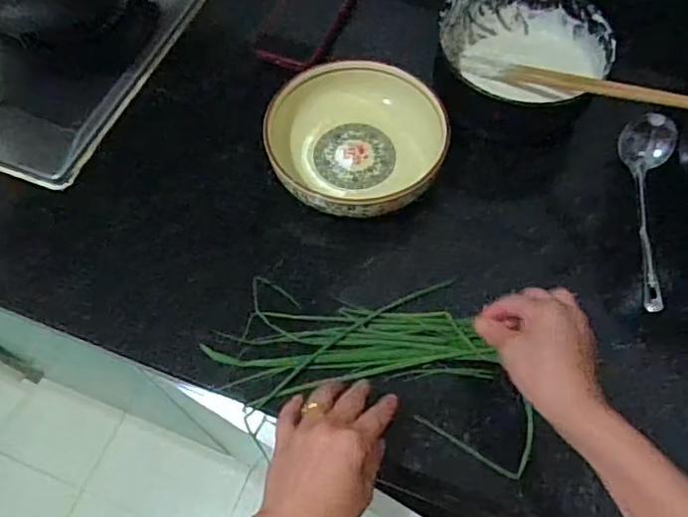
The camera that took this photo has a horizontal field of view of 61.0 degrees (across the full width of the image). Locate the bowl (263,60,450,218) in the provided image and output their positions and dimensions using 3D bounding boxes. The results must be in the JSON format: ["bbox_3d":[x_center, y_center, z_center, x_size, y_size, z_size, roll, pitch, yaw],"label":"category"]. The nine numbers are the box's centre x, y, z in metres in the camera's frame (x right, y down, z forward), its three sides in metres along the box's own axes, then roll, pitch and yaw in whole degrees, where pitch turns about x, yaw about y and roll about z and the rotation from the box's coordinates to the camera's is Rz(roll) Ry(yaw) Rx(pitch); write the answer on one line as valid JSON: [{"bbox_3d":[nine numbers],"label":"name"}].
[{"bbox_3d":[0.010,-0.107,0.573,0.170,0.070,0.150,9,63,5],"label":"bowl"}]

